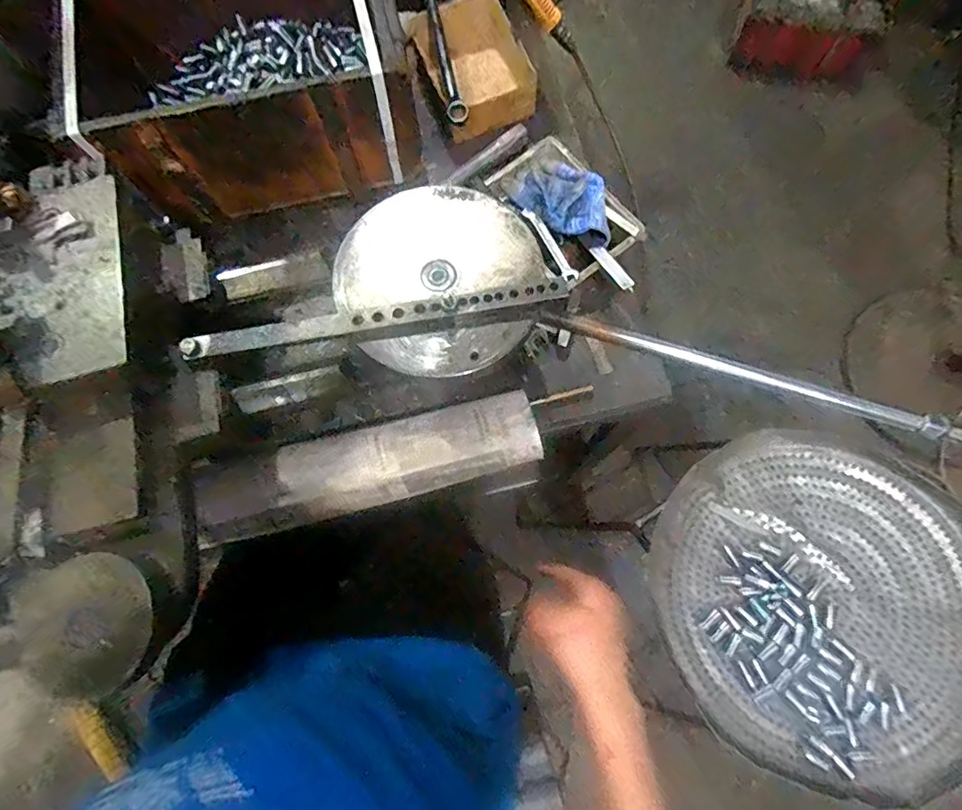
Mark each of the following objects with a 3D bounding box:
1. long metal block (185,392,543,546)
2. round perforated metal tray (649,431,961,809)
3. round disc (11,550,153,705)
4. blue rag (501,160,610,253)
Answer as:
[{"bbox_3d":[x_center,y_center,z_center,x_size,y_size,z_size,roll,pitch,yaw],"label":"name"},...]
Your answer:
[{"bbox_3d":[-0.116,0.064,0.532,0.355,0.052,0.080,-14,74,-2],"label":"long metal block"},{"bbox_3d":[0.395,0.226,0.586,0.369,0.034,0.372,-1,74,2],"label":"round perforated metal tray"},{"bbox_3d":[-0.289,0.153,0.358,0.103,0.015,0.092,23,76,8],"label":"round disc"},{"bbox_3d":[0.099,-0.236,0.581,0.080,0.031,0.140,-38,76,-8],"label":"blue rag"}]

